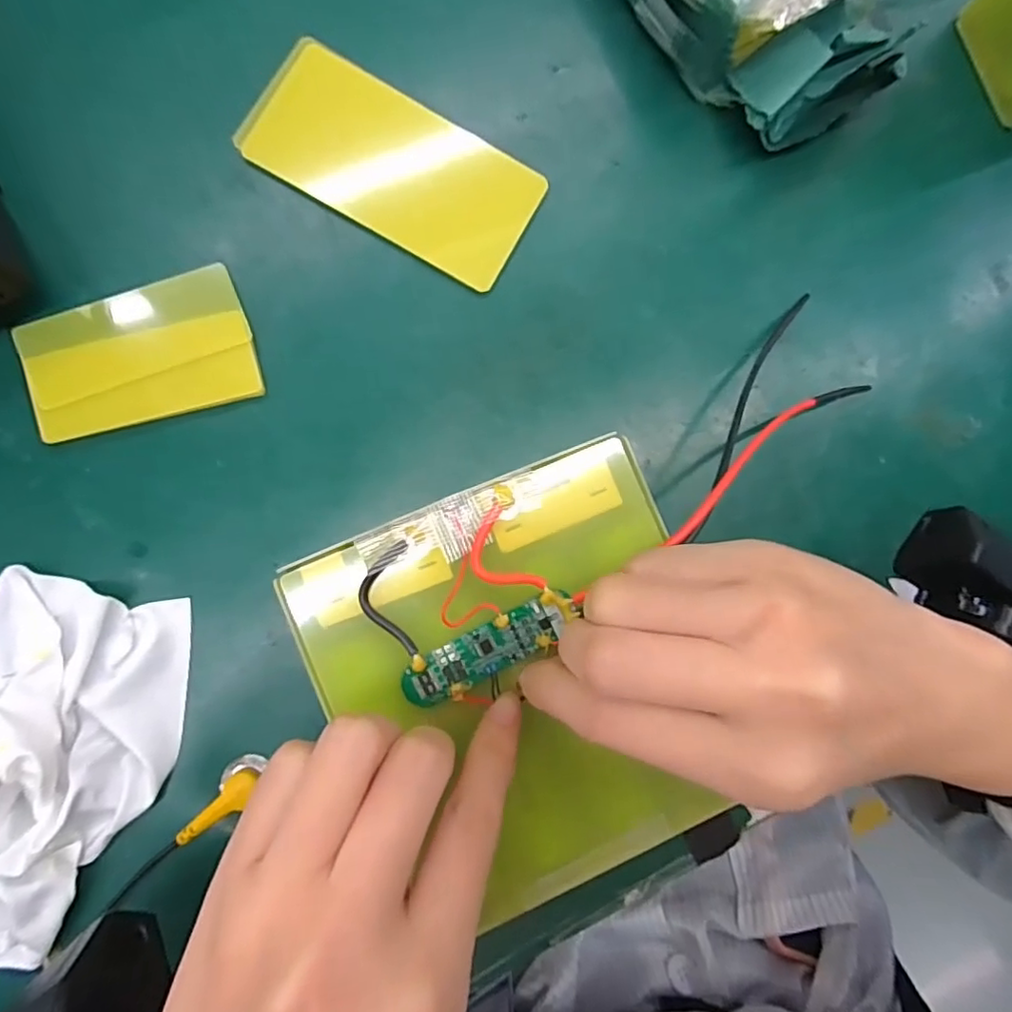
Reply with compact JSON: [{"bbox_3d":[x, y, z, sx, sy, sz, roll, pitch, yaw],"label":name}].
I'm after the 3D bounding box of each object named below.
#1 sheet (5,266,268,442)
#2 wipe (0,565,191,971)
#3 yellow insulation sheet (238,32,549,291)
[{"bbox_3d":[-0.166,-0.069,0.273,0.094,0.005,0.061,-17,88,-6],"label":"sheet"},{"bbox_3d":[-0.193,0.110,0.242,0.093,0.038,0.153,13,85,-4],"label":"wipe"},{"bbox_3d":[-0.054,-0.168,0.296,0.139,0.004,0.070,28,84,-3],"label":"yellow insulation sheet"}]

